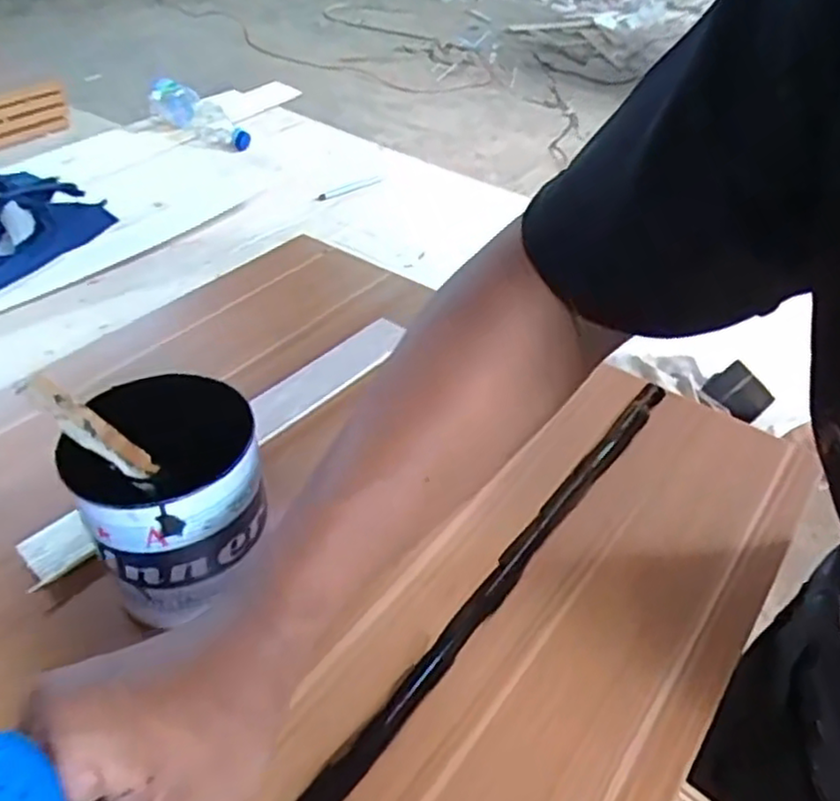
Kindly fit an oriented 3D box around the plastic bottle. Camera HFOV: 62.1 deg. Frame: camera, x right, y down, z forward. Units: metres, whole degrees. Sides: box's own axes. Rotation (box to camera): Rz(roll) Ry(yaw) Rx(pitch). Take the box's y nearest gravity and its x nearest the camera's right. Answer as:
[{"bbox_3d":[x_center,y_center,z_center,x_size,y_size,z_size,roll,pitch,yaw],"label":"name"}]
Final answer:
[{"bbox_3d":[-0.441,-0.565,1.426,0.234,0.086,0.083,32,47,7],"label":"plastic bottle"}]

